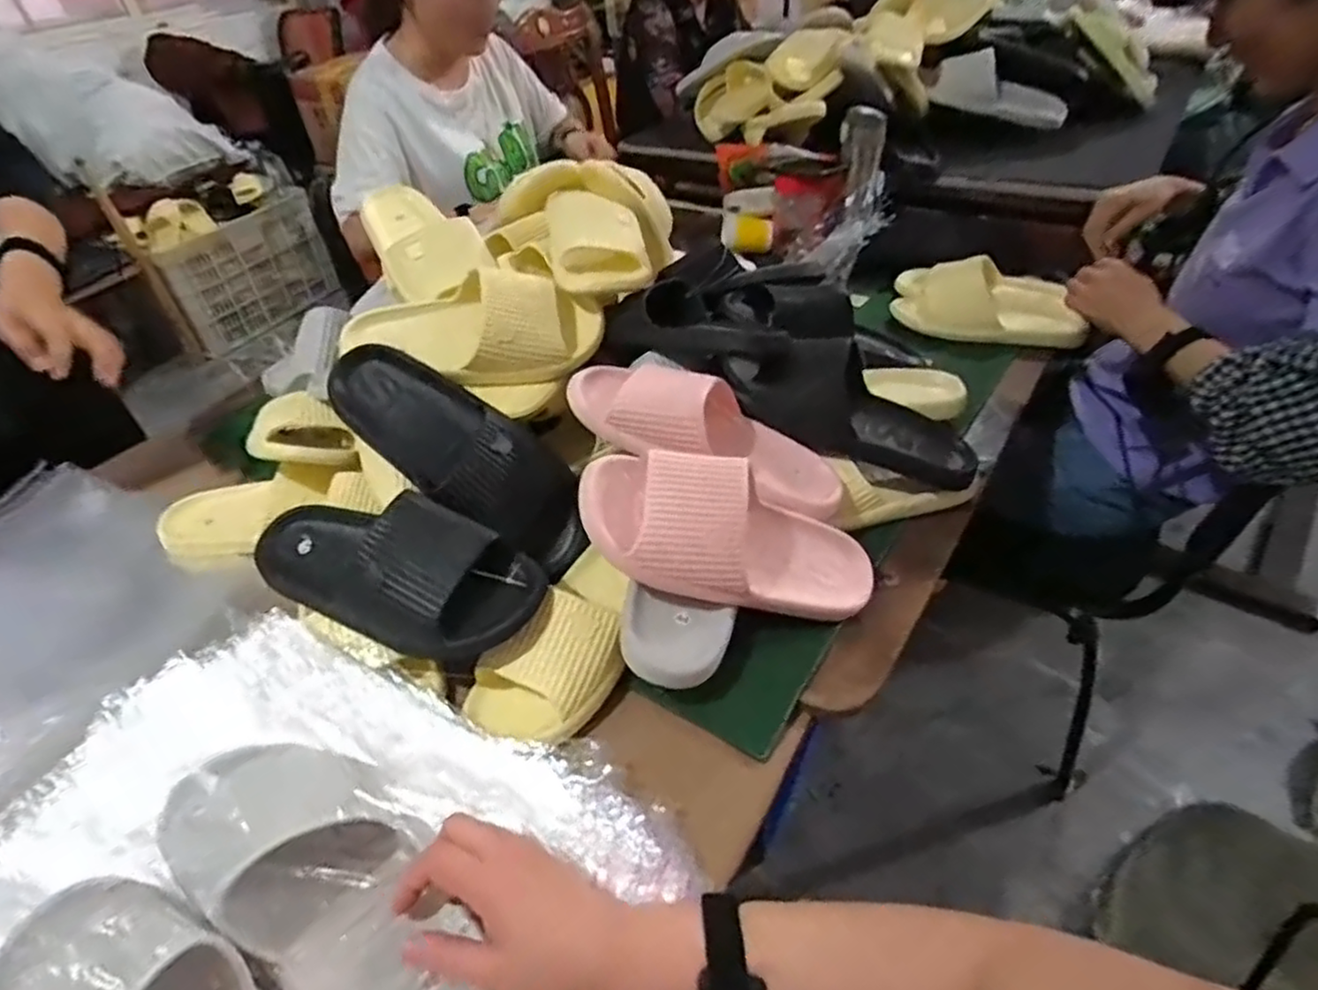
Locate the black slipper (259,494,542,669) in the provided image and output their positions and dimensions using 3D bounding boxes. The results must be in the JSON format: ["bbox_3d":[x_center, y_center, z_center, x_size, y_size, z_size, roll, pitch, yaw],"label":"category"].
[{"bbox_3d":[-0.236,0.057,0.597,0.286,0.078,0.101,14,45,22],"label":"black slipper"}]

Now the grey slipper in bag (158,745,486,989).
[{"bbox_3d":[-0.189,0.235,0.415,0.263,0.075,0.110,39,57,20],"label":"grey slipper in bag"}]

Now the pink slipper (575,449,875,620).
[{"bbox_3d":[0.064,0.040,0.582,0.267,0.074,0.102,18,64,-15],"label":"pink slipper"}]

